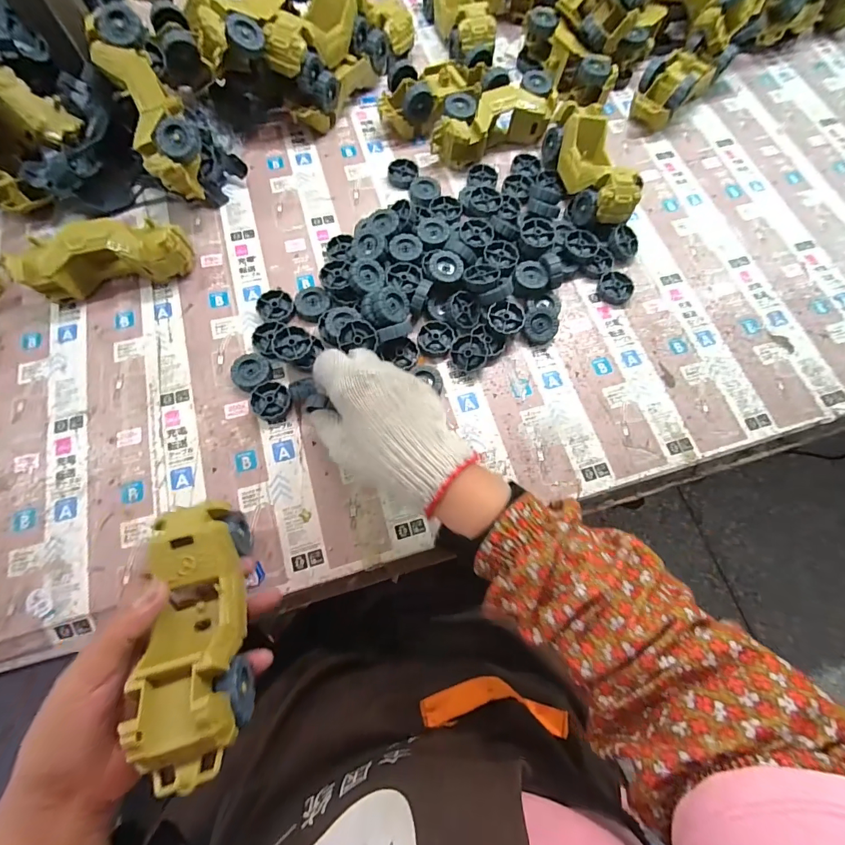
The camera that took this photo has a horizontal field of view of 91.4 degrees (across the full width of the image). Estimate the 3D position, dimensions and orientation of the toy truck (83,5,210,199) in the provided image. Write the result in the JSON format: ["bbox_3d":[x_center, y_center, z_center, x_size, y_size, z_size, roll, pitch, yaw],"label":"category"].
[{"bbox_3d":[-0.284,-0.326,0.439,0.063,0.074,0.174,-24,102,-9],"label":"toy truck"}]

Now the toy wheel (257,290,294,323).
[{"bbox_3d":[-0.159,-0.124,0.448,0.036,0.012,0.041,-33,74,-12],"label":"toy wheel"}]

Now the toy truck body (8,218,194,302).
[{"bbox_3d":[-0.328,-0.169,0.432,0.161,0.061,0.048,-17,72,-7],"label":"toy truck body"}]

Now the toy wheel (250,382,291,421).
[{"bbox_3d":[-0.151,-0.021,0.411,0.039,0.012,0.037,0,70,-1],"label":"toy wheel"}]

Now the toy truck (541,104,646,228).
[{"bbox_3d":[0.203,-0.303,0.496,0.062,0.059,0.152,-12,71,-6],"label":"toy truck"}]

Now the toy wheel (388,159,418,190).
[{"bbox_3d":[-0.025,-0.317,0.526,0.038,0.012,0.040,0,70,-1],"label":"toy wheel"}]

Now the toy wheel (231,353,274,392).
[{"bbox_3d":[-0.173,-0.051,0.421,0.038,0.011,0.039,0,70,-1],"label":"toy wheel"}]

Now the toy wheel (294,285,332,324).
[{"bbox_3d":[-0.122,-0.130,0.451,0.035,0.011,0.036,0,70,-1],"label":"toy wheel"}]

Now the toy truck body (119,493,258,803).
[{"bbox_3d":[-0.154,0.137,0.282,0.054,0.055,0.170,-14,51,-6],"label":"toy truck body"}]

